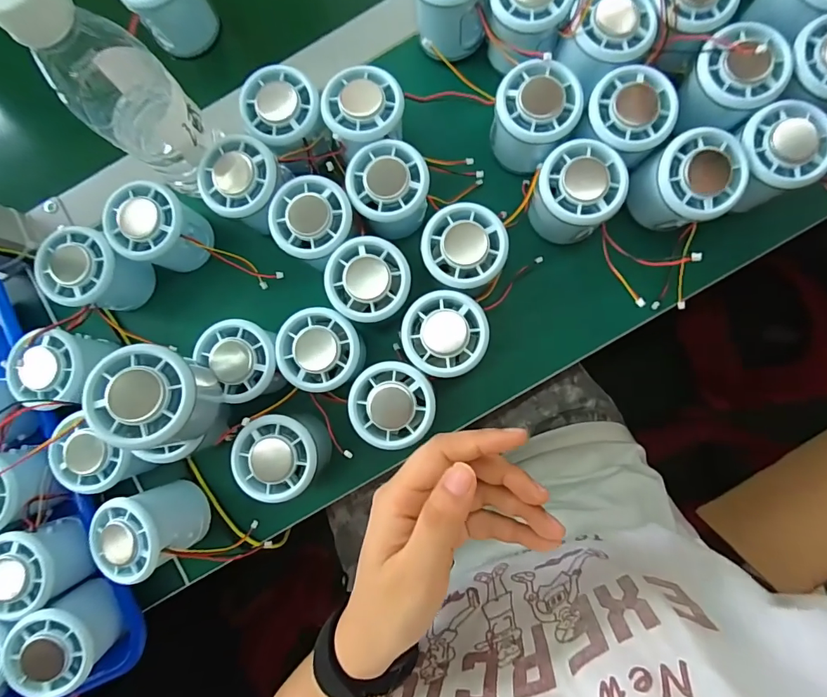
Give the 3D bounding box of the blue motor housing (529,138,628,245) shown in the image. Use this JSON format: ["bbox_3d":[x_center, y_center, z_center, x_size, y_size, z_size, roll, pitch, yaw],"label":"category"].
[{"bbox_3d":[0.114,-0.109,0.320,0.056,0.054,0.058,0,86,4],"label":"blue motor housing"}]

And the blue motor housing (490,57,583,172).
[{"bbox_3d":[0.087,-0.166,0.327,0.058,0.057,0.056,9,87,5],"label":"blue motor housing"}]

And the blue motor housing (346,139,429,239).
[{"bbox_3d":[-0.017,-0.115,0.331,0.054,0.057,0.051,0,86,4],"label":"blue motor housing"}]

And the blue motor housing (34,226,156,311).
[{"bbox_3d":[-0.242,-0.057,0.342,0.053,0.061,0.056,23,88,5],"label":"blue motor housing"}]

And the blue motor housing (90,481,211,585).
[{"bbox_3d":[-0.188,0.128,0.315,0.057,0.056,0.053,0,86,4],"label":"blue motor housing"}]

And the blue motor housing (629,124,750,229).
[{"bbox_3d":[0.189,-0.113,0.311,0.062,0.059,0.059,-29,84,0],"label":"blue motor housing"}]

